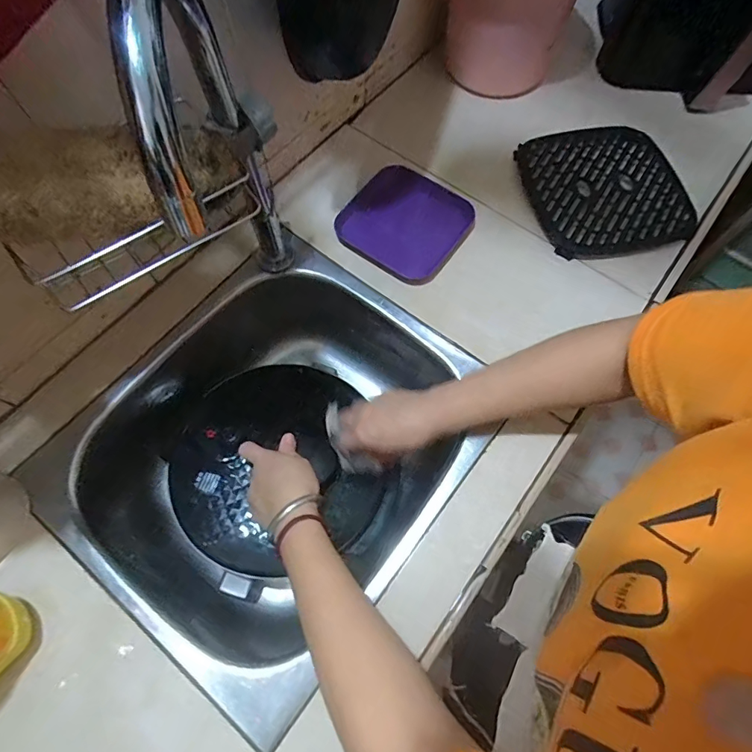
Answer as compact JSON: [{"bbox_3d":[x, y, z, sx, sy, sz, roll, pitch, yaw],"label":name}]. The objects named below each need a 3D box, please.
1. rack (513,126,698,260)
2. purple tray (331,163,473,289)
[{"bbox_3d":[0.300,-0.247,0.579,0.197,0.013,0.193,-9,69,-4],"label":"rack"},{"bbox_3d":[0.038,-0.195,0.558,0.143,0.023,0.136,33,72,12],"label":"purple tray"}]

